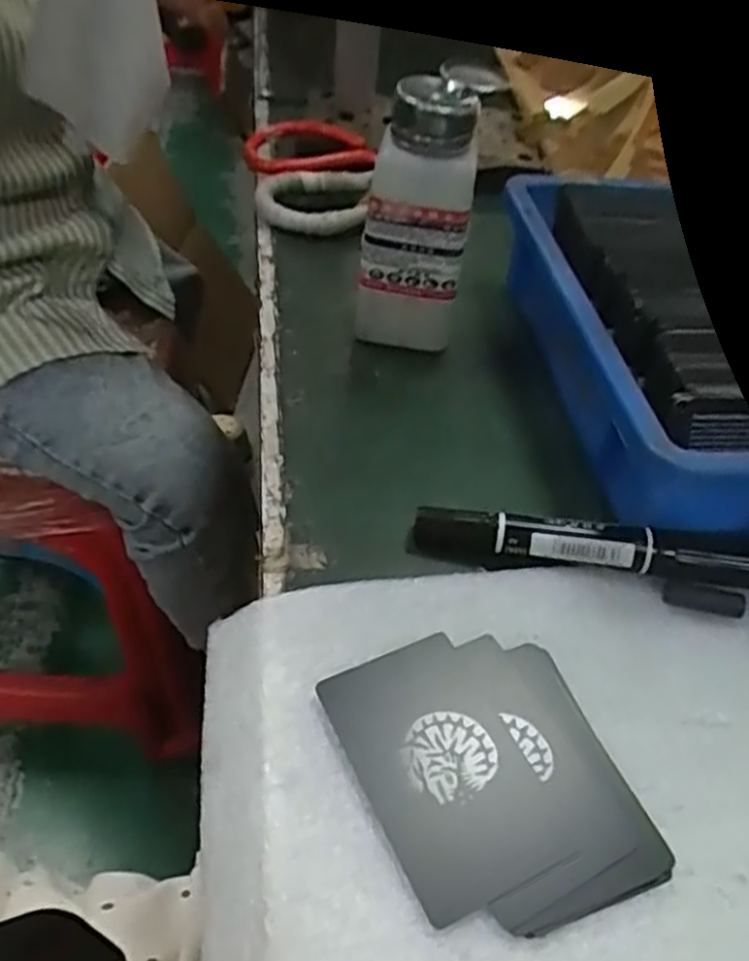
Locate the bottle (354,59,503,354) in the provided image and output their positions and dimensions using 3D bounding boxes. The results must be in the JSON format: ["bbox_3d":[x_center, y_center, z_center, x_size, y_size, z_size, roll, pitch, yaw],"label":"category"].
[{"bbox_3d":[0.023,-0.127,0.374,0.047,0.131,0.044,15,46,9],"label":"bottle"}]

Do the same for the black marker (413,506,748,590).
[{"bbox_3d":[0.088,0.027,0.313,0.140,0.018,0.017,9,46,3],"label":"black marker"}]

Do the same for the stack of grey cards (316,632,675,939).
[{"bbox_3d":[0.038,0.096,0.253,0.084,0.004,0.097,-13,49,-18],"label":"stack of grey cards"}]

